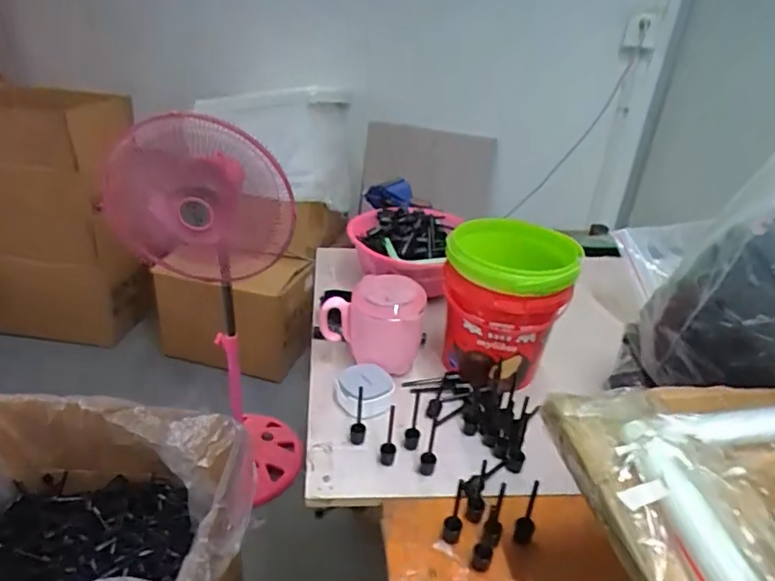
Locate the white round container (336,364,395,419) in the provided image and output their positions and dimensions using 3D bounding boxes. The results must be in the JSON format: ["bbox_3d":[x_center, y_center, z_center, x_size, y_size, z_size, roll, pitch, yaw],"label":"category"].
[{"bbox_3d":[-0.025,0.102,0.560,0.052,0.033,0.053,4,29,-2],"label":"white round container"}]

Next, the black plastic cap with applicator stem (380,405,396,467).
[{"bbox_3d":[0.002,0.130,0.492,0.013,0.059,0.016,5,29,-1],"label":"black plastic cap with applicator stem"}]

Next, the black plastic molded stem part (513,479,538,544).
[{"bbox_3d":[0.111,0.173,0.429,0.015,0.063,0.011,19,32,23],"label":"black plastic molded stem part"}]

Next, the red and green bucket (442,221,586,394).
[{"bbox_3d":[0.123,0.022,0.598,0.128,0.154,0.115,11,30,10],"label":"red and green bucket"}]

